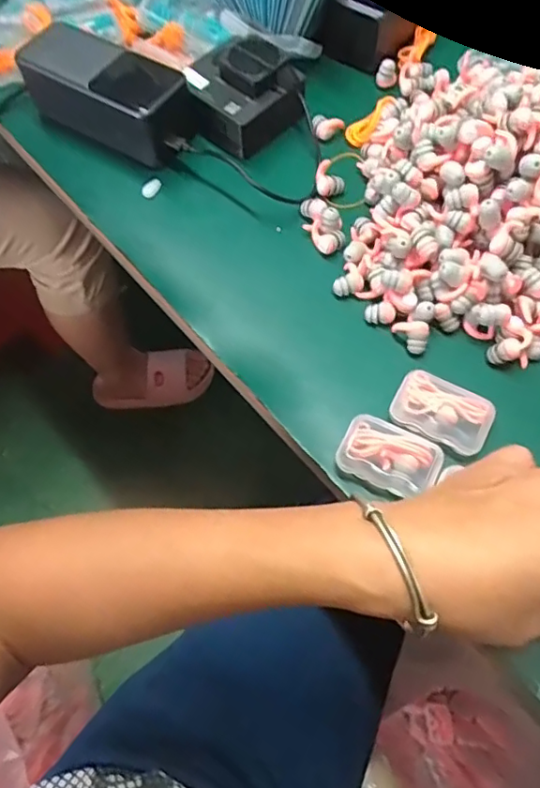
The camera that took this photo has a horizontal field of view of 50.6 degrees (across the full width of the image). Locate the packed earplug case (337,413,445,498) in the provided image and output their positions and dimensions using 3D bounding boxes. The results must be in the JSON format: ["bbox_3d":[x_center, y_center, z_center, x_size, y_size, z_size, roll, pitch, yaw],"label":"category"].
[{"bbox_3d":[0.067,0.036,0.321,0.054,0.015,0.035,23,67,12],"label":"packed earplug case"}]

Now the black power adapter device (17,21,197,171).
[{"bbox_3d":[-0.119,-0.218,0.419,0.133,0.046,0.061,29,69,14],"label":"black power adapter device"}]

